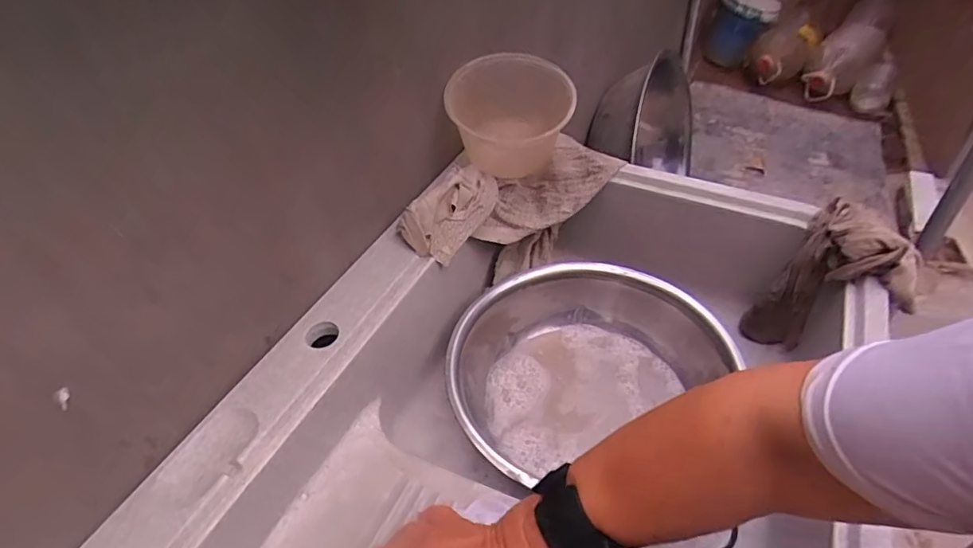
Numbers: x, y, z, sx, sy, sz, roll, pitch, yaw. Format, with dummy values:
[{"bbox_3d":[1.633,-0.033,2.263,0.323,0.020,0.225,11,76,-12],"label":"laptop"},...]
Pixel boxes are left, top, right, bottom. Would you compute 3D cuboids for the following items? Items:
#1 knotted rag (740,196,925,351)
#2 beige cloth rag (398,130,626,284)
[{"bbox_3d":[0.424,0.019,0.656,0.079,0.227,0.141,-28,49,-24],"label":"knotted rag"},{"bbox_3d":[0.032,-0.070,0.752,0.307,0.180,0.079,-24,47,-20],"label":"beige cloth rag"}]

